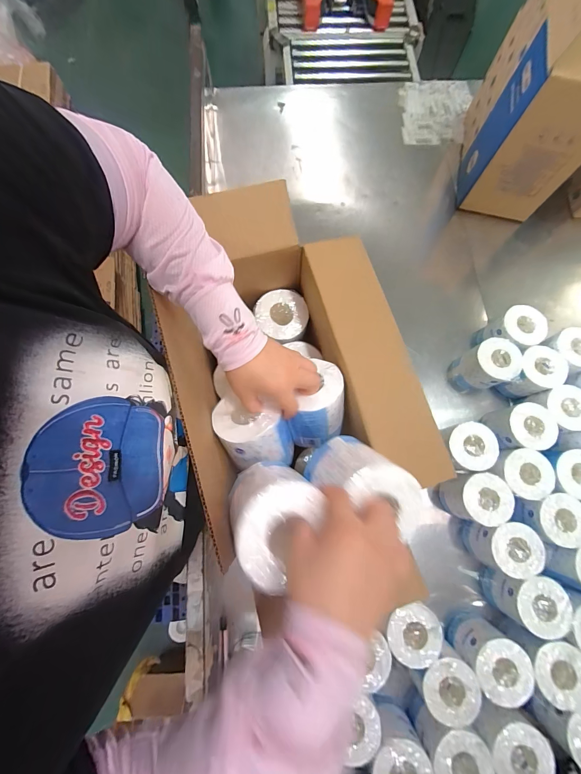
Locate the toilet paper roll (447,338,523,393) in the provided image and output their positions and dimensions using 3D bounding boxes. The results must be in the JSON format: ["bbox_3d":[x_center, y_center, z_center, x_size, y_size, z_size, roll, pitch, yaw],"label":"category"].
[{"bbox_3d":[0.468,-0.048,0.747,0.107,0.137,0.100,-25,78,-7],"label":"toilet paper roll"}]

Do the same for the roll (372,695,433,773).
[{"bbox_3d":[0.183,0.643,0.546,0.100,0.096,0.110,-11,76,-4],"label":"roll"}]

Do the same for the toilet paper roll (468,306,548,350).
[{"bbox_3d":[0.539,-0.127,0.769,0.104,0.136,0.099,4,76,0],"label":"toilet paper roll"}]

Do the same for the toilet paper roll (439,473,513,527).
[{"bbox_3d":[0.391,0.234,0.661,0.093,0.116,0.100,-1,76,-1],"label":"toilet paper roll"}]

